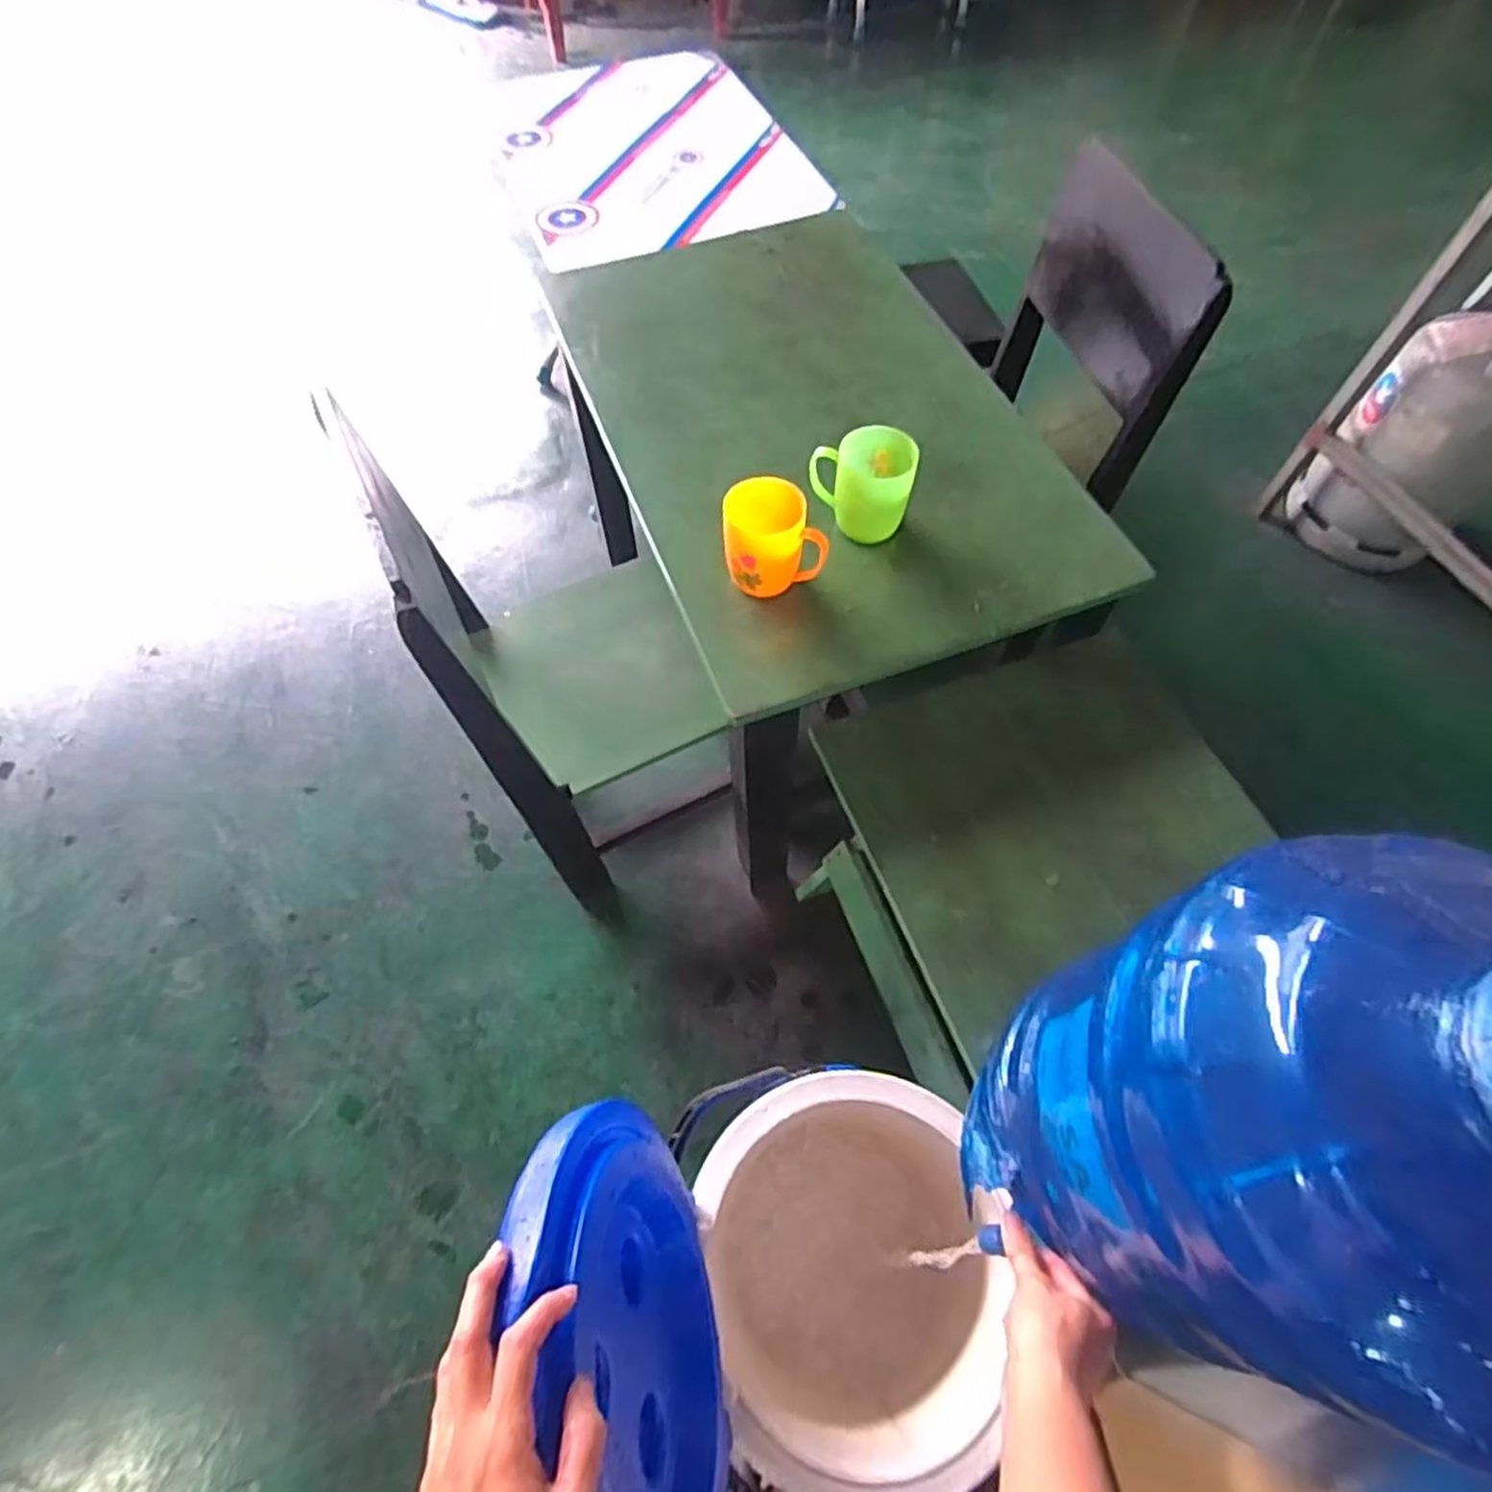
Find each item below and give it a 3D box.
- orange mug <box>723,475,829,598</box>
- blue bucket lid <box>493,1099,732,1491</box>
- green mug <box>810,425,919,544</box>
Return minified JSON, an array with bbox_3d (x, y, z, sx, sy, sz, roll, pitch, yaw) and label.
[{"bbox_3d":[0.026,-0.210,0.783,0.098,0.106,0.077,-7,61,-4],"label":"orange mug"},{"bbox_3d":[-0.075,0.393,0.490,0.031,0.274,0.291,-18,29,9],"label":"blue bucket lid"},{"bbox_3d":[0.123,-0.284,0.827,0.111,0.090,0.073,12,61,6],"label":"green mug"}]

